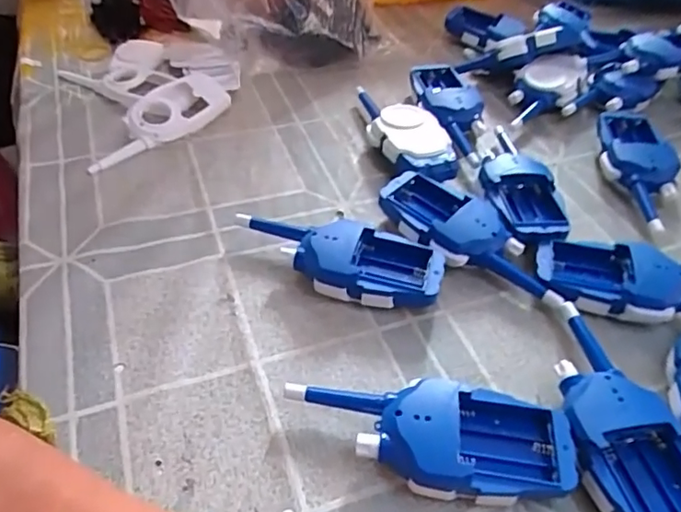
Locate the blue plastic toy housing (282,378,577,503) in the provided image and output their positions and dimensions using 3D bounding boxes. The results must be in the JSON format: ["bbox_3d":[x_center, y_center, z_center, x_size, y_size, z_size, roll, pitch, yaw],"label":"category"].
[{"bbox_3d":[0.049,0.106,0.318,0.159,0.033,0.059,7,48,5],"label":"blue plastic toy housing"}]

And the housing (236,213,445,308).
[{"bbox_3d":[-0.005,0.001,0.427,0.168,0.034,0.063,12,49,9],"label":"housing"}]

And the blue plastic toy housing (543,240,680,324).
[{"bbox_3d":[0.235,0.022,0.415,0.162,0.036,0.062,14,49,11],"label":"blue plastic toy housing"}]

